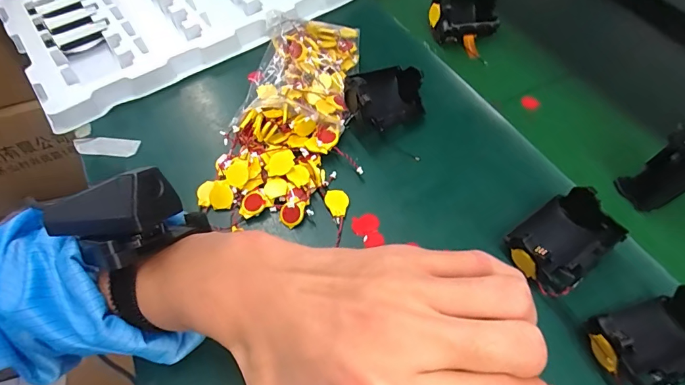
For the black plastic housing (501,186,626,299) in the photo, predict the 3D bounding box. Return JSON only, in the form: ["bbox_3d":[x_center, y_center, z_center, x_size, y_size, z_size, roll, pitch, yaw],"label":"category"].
[{"bbox_3d":[0.159,0.035,0.290,0.074,0.040,0.053,-30,61,-19],"label":"black plastic housing"}]

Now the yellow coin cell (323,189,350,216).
[{"bbox_3d":[-0.004,0.008,0.328,0.019,0.004,0.025,-19,58,-12],"label":"yellow coin cell"}]

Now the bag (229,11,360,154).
[{"bbox_3d":[-0.040,-0.117,0.394,0.101,0.025,0.172,7,56,5],"label":"bag"}]

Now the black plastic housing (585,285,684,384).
[{"bbox_3d":[0.197,0.093,0.249,0.077,0.041,0.046,-14,57,-9],"label":"black plastic housing"}]

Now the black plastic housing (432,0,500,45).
[{"bbox_3d":[0.139,-0.198,0.453,0.072,0.045,0.035,-13,57,-9],"label":"black plastic housing"}]

